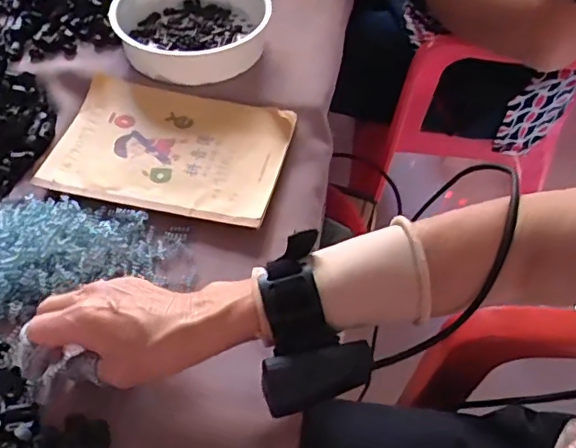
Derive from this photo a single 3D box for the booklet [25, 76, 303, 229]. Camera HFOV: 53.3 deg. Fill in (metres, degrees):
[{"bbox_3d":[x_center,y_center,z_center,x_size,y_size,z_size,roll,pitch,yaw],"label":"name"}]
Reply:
[{"bbox_3d":[-0.109,-0.072,0.542,0.211,0.014,0.148,12,54,6],"label":"booklet"}]

